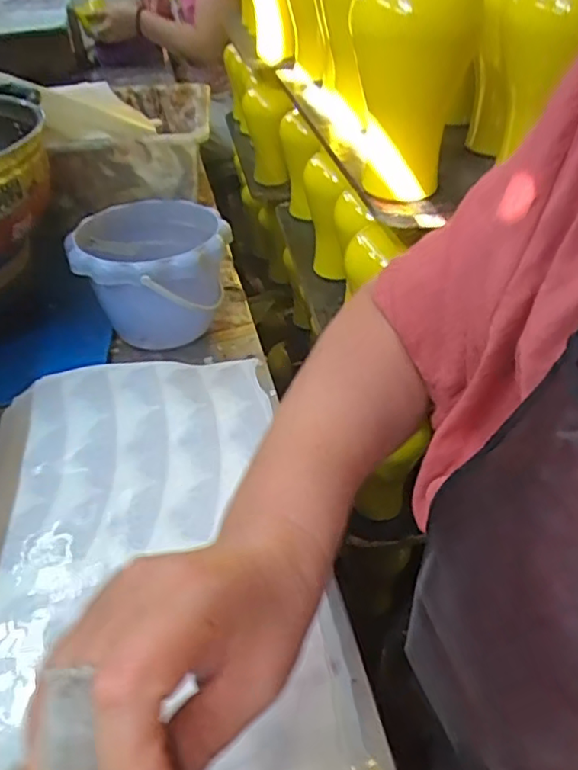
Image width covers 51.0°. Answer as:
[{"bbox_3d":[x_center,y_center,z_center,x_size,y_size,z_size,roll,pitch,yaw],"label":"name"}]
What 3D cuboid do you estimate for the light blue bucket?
[{"bbox_3d":[-0.143,-0.111,0.641,0.150,0.113,0.152,0,39,0],"label":"light blue bucket"}]

